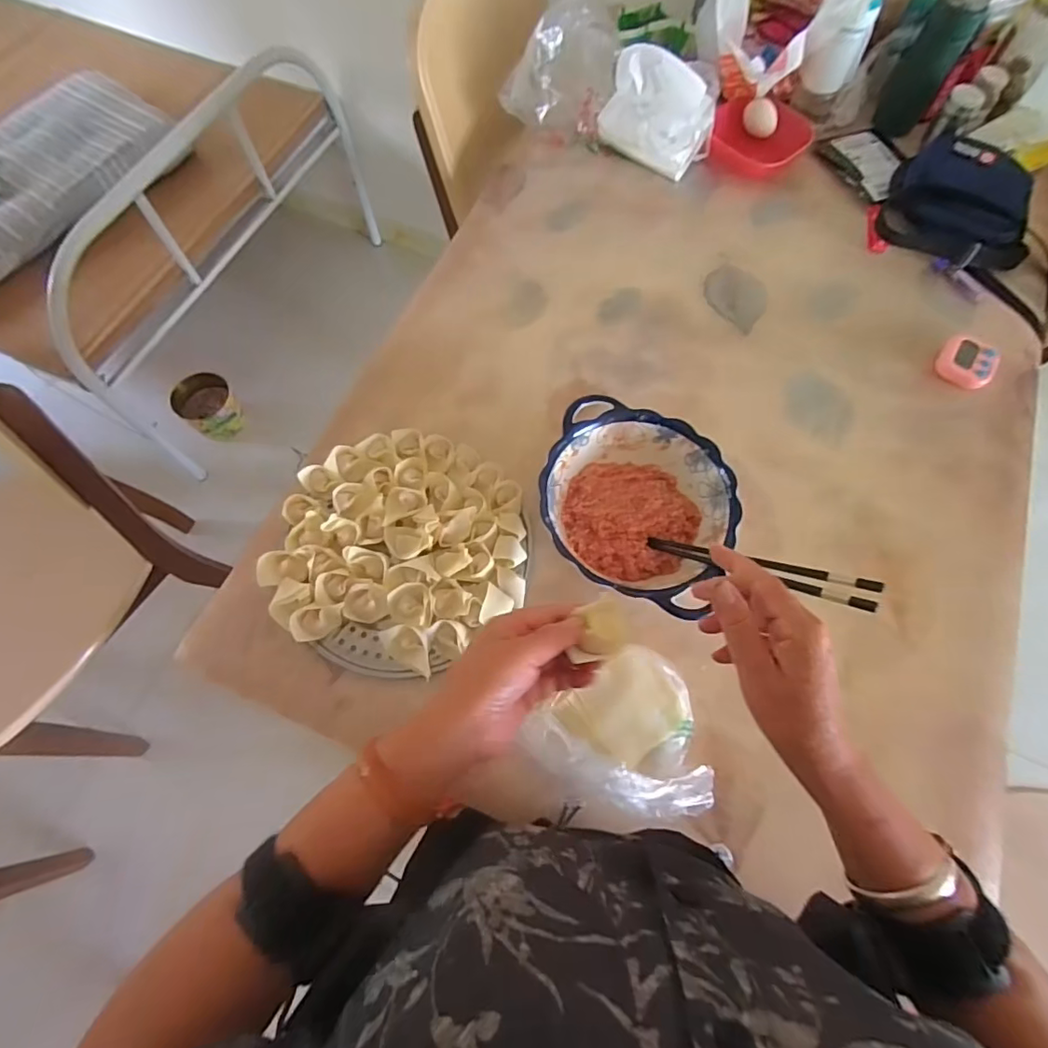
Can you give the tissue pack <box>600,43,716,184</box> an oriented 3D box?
[{"bbox_3d":[0.188,-0.587,0.788,0.148,0.120,0.058,29,70,10],"label":"tissue pack"}]

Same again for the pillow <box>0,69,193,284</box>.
[{"bbox_3d":[-1.176,-0.796,1.279,0.415,0.095,0.682,37,71,12],"label":"pillow"}]

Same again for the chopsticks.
[{"bbox_3d":[0.206,0.038,0.502,0.208,0.015,0.027,14,61,47],"label":"chopsticks"}]

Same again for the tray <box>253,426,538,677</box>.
[{"bbox_3d":[-0.128,0.024,0.584,0.257,0.033,0.255,5,68,1],"label":"tray"}]

